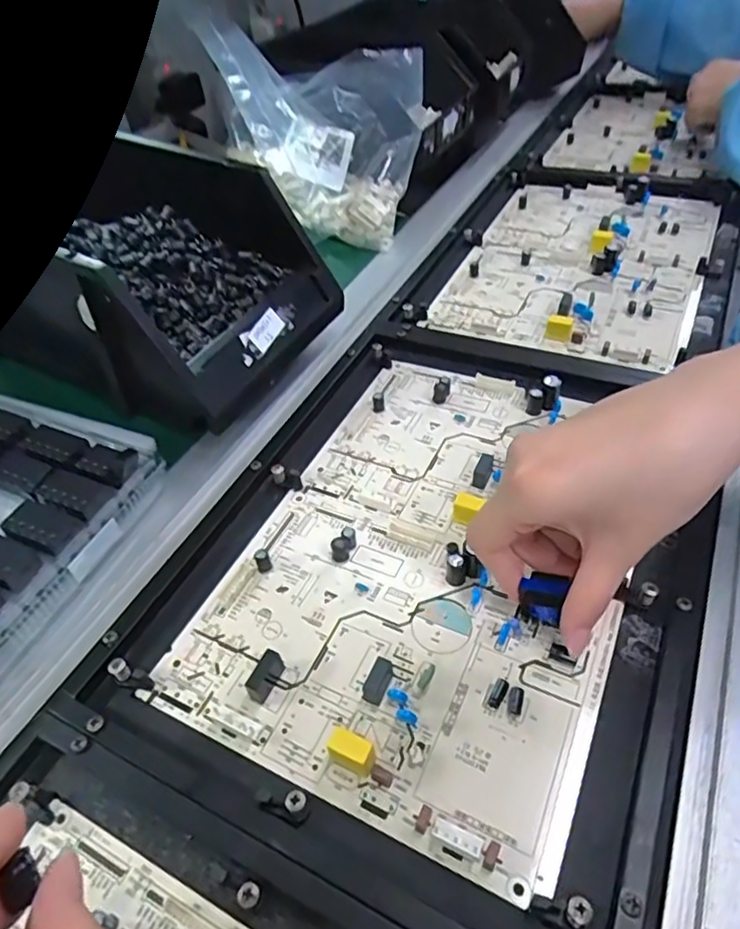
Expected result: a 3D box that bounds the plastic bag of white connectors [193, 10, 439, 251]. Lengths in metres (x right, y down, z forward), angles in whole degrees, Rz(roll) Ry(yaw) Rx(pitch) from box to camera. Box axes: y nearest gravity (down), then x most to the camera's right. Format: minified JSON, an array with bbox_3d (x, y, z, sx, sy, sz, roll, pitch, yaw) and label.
[{"bbox_3d":[-0.056,-0.294,0.558,0.200,0.166,0.089,9,48,14],"label":"plastic bag of white connectors"}]

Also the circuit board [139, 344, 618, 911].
[{"bbox_3d":[0.035,0.040,0.338,0.199,0.014,0.284,15,49,20],"label":"circuit board"}]

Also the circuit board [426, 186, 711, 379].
[{"bbox_3d":[0.191,-0.187,0.537,0.192,0.013,0.278,18,50,22],"label":"circuit board"}]

